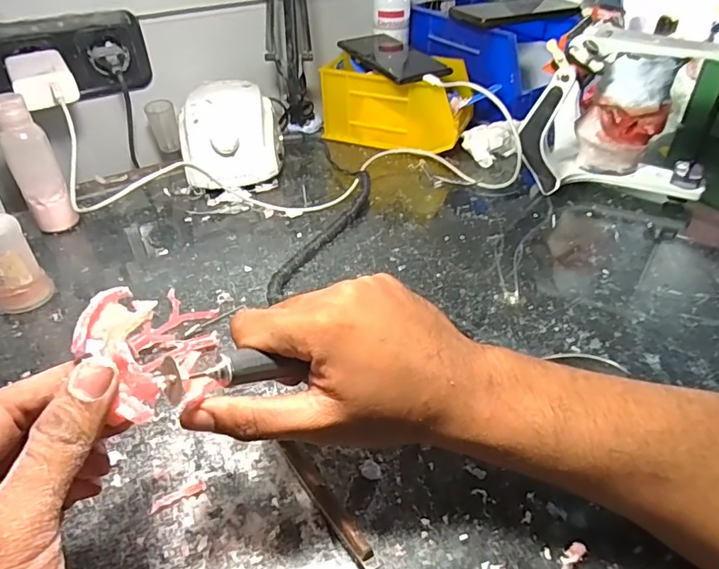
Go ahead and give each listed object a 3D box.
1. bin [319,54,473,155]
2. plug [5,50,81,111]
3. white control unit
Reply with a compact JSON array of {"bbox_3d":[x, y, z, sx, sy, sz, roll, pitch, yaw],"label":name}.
[{"bbox_3d":[0.048,-0.224,0.639,0.168,0.086,0.102,16,42,18],"label":"bin"},{"bbox_3d":[-0.304,-0.197,0.496,0.051,0.030,0.083,-21,44,-23],"label":"plug"},{"bbox_3d":[-0.140,-0.166,0.576,0.107,0.079,0.132,-7,40,-8],"label":"white control unit"}]

